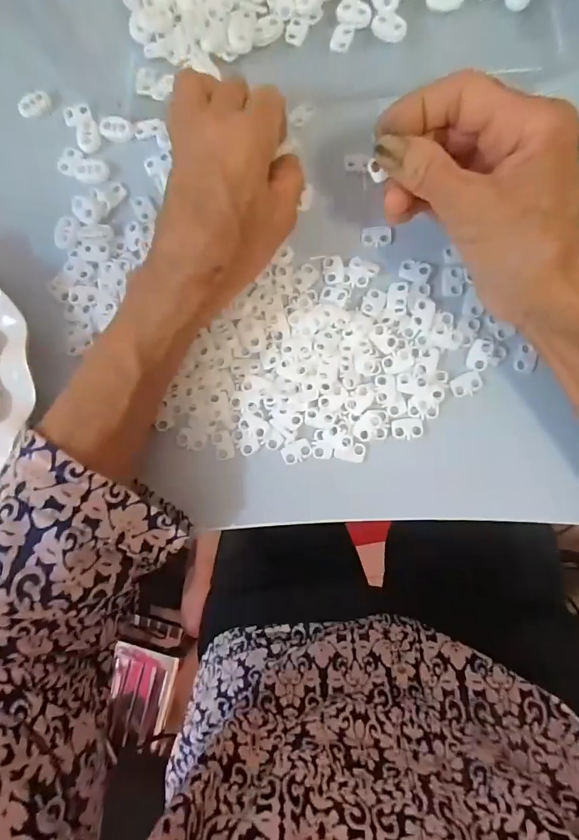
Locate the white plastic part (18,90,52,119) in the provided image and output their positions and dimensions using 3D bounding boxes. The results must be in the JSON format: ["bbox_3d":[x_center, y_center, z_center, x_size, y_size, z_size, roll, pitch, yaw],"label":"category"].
[{"bbox_3d":[-0.168,-0.208,0.296,0.021,0.007,0.011,-37,87,3],"label":"white plastic part"}]

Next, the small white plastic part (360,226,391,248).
[{"bbox_3d":[0.054,-0.114,0.279,0.019,0.004,0.012,-2,89,4],"label":"small white plastic part"}]

